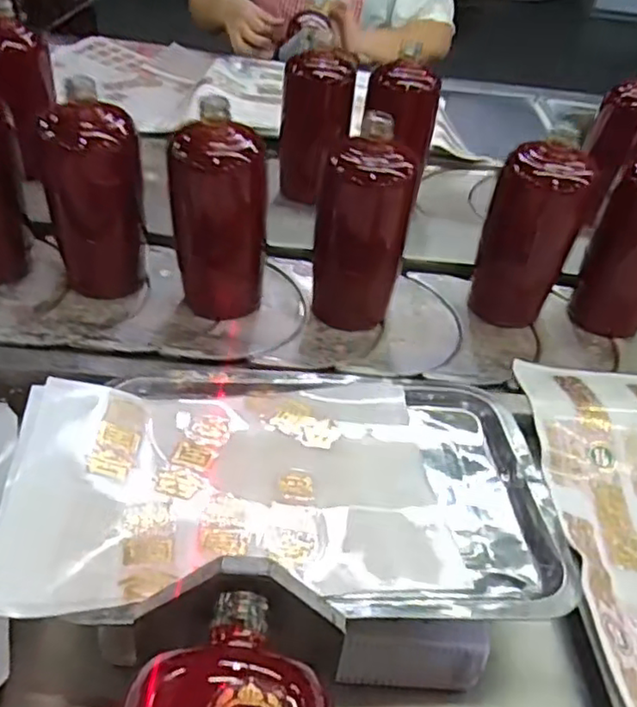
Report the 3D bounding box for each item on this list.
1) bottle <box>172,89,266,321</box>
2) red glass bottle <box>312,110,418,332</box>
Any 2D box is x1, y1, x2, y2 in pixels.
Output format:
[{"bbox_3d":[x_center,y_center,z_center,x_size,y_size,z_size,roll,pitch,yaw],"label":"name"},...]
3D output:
[{"bbox_3d":[-0.086,-0.117,0.572,0.074,0.175,0.062,-27,50,-35],"label":"bottle"},{"bbox_3d":[0.039,-0.108,0.585,0.080,0.173,0.070,8,39,1],"label":"red glass bottle"}]

